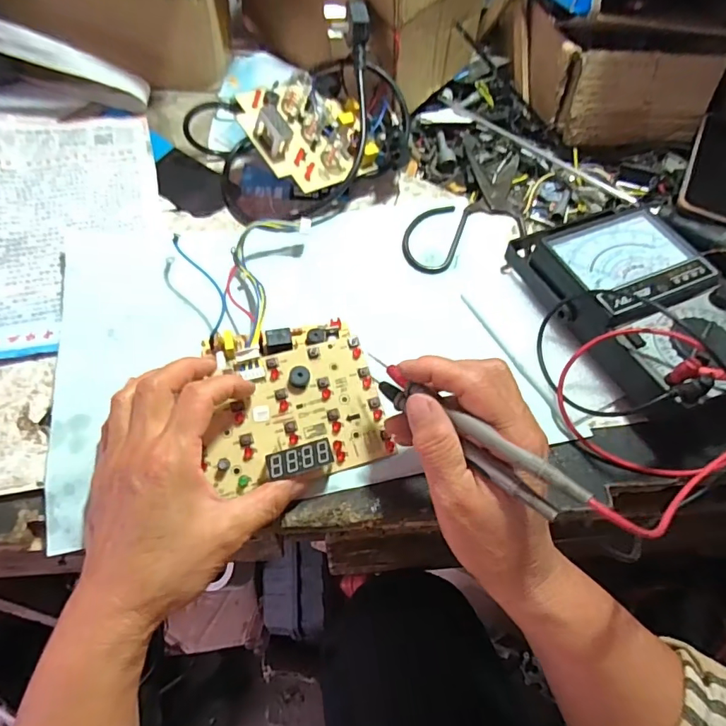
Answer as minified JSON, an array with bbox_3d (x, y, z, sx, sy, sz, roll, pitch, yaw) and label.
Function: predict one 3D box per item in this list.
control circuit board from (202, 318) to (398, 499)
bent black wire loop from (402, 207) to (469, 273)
[{"bbox_3d":[-0.049,0.020,0.336,0.114,0.027,0.119,-11,57,-11],"label":"control circuit board"},{"bbox_3d":[0.063,-0.116,0.449,0.051,0.004,0.089,18,57,8],"label":"bent black wire loop"}]

